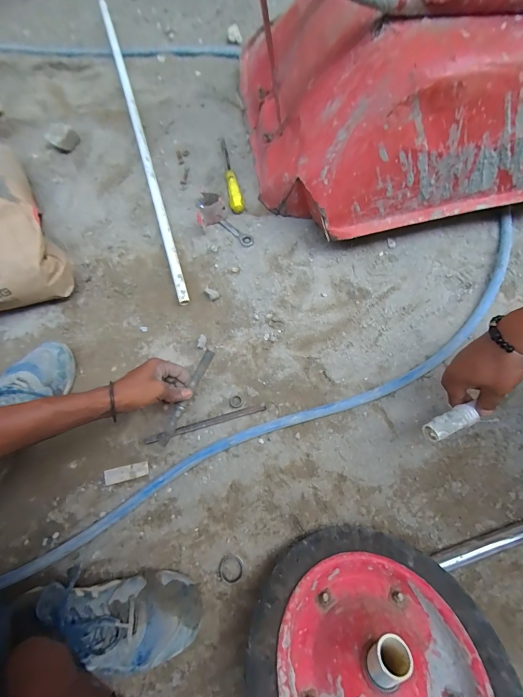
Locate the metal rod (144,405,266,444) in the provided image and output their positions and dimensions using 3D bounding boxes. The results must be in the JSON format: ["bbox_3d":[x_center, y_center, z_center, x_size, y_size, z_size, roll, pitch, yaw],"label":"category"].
[{"bbox_3d":[-0.097,0.130,0.533,0.212,0.013,0.013,-16,73,-3],"label":"metal rod"}]

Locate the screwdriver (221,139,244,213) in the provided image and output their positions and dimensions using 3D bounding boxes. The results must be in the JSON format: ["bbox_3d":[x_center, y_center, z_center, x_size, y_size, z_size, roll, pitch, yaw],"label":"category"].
[{"bbox_3d":[-0.069,-0.393,0.697,0.029,0.025,0.193,-10,72,-1],"label":"screwdriver"}]

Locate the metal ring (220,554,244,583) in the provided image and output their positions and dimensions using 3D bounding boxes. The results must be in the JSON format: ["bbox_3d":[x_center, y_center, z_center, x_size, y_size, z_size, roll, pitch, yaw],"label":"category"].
[{"bbox_3d":[-0.046,0.337,0.468,0.036,0.004,0.036,-1,73,2],"label":"metal ring"}]

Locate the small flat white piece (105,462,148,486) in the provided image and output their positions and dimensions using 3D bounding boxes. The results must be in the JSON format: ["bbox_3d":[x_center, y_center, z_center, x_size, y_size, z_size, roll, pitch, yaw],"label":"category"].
[{"bbox_3d":[-0.229,0.211,0.519,0.073,0.004,0.023,-14,73,-2],"label":"small flat white piece"}]

